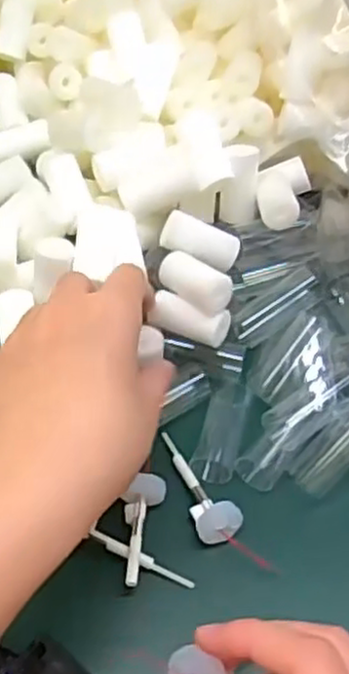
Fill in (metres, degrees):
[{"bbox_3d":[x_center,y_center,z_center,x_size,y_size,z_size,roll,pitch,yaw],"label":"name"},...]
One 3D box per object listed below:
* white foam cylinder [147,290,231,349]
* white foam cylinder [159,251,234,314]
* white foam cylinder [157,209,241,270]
[{"bbox_3d":[0.008,-0.010,0.369,0.041,0.014,0.018,19,52,13],"label":"white foam cylinder"},{"bbox_3d":[0.009,-0.029,0.367,0.043,0.019,0.016,34,57,23],"label":"white foam cylinder"},{"bbox_3d":[0.014,-0.052,0.388,0.042,0.018,0.018,19,52,13],"label":"white foam cylinder"}]

